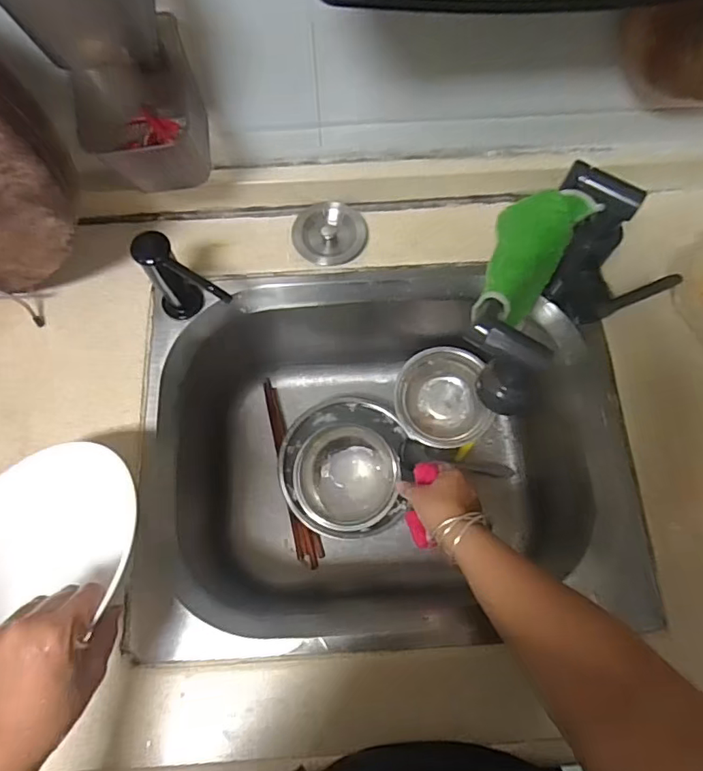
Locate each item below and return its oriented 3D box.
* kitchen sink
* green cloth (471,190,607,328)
[{"bbox_3d":[0.030,0.069,0.657,0.498,0.210,0.391,-6,70,-3],"label":"kitchen sink"},{"bbox_3d":[0.159,-0.109,0.463,0.072,0.067,0.134,18,71,6],"label":"green cloth"}]

